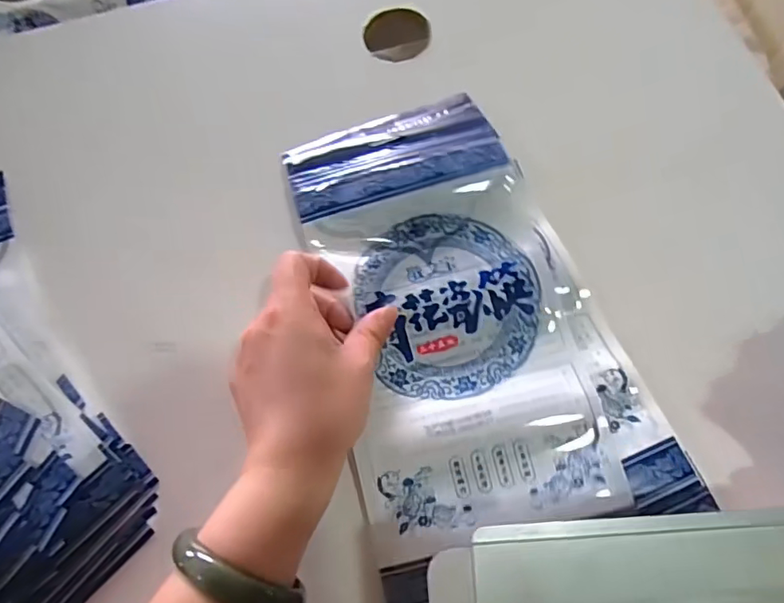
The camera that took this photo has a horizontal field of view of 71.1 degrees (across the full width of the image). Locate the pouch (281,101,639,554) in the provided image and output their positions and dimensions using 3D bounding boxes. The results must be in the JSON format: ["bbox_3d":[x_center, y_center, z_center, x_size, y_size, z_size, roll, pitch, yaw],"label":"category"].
[{"bbox_3d":[0.028,-0.003,0.356,0.144,0.018,0.292,-14,72,-5],"label":"pouch"}]

